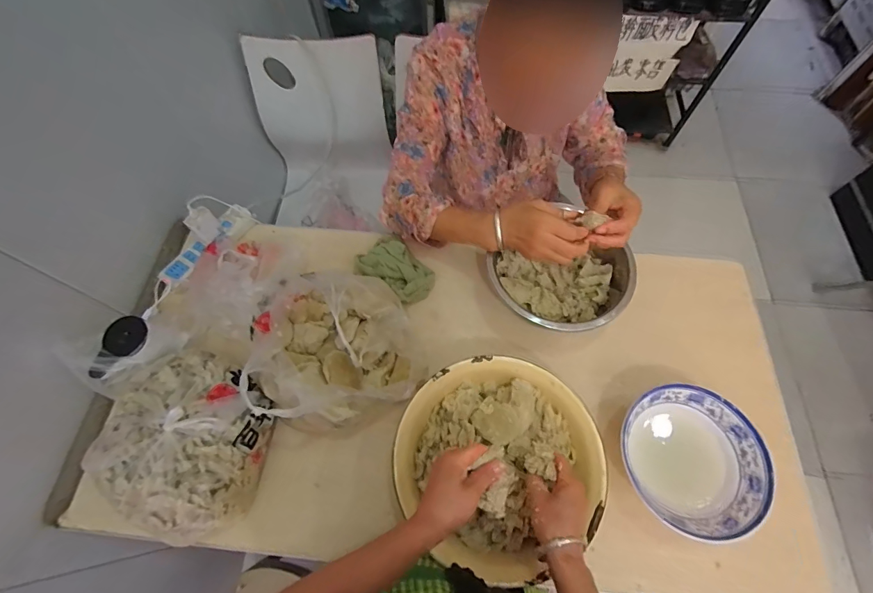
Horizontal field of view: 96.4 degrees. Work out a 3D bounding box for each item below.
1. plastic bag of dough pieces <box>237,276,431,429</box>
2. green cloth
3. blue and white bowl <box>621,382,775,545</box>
[{"bbox_3d":[-0.144,0.079,0.581,0.238,0.149,0.209,3,66,2],"label":"plastic bag of dough pieces"},{"bbox_3d":[-0.074,-0.046,0.718,0.131,0.071,0.096,39,72,16],"label":"green cloth"},{"bbox_3d":[0.363,0.229,0.563,0.180,0.063,0.192,0,66,1],"label":"blue and white bowl"}]

